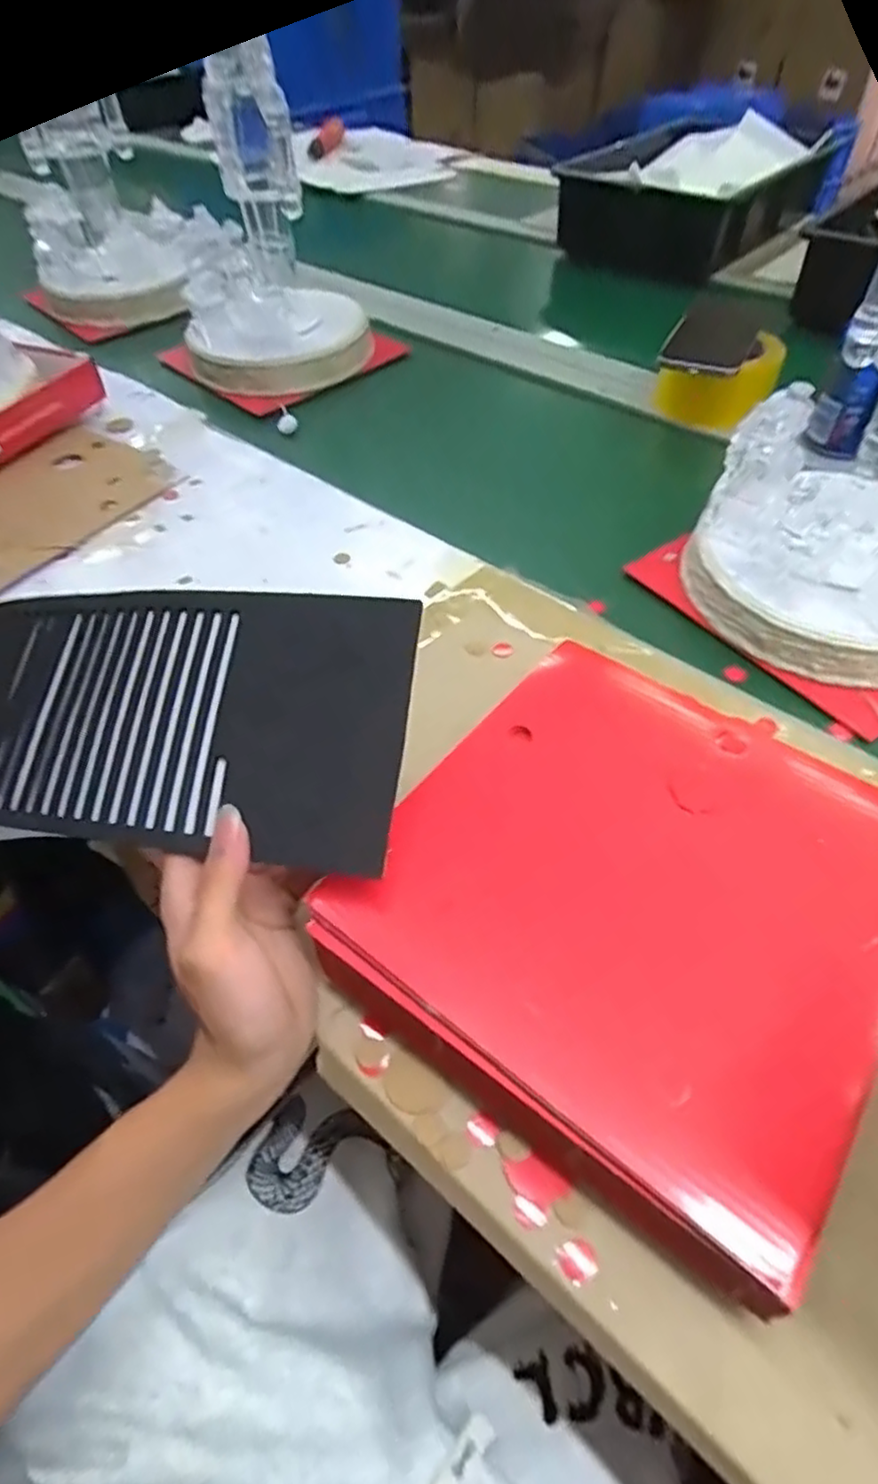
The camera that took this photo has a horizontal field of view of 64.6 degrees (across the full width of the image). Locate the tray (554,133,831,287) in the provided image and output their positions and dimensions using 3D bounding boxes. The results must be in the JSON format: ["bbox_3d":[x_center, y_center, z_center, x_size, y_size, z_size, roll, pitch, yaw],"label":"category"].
[{"bbox_3d":[0.345,-0.768,0.986,0.261,0.102,0.308,31,58,23],"label":"tray"}]

